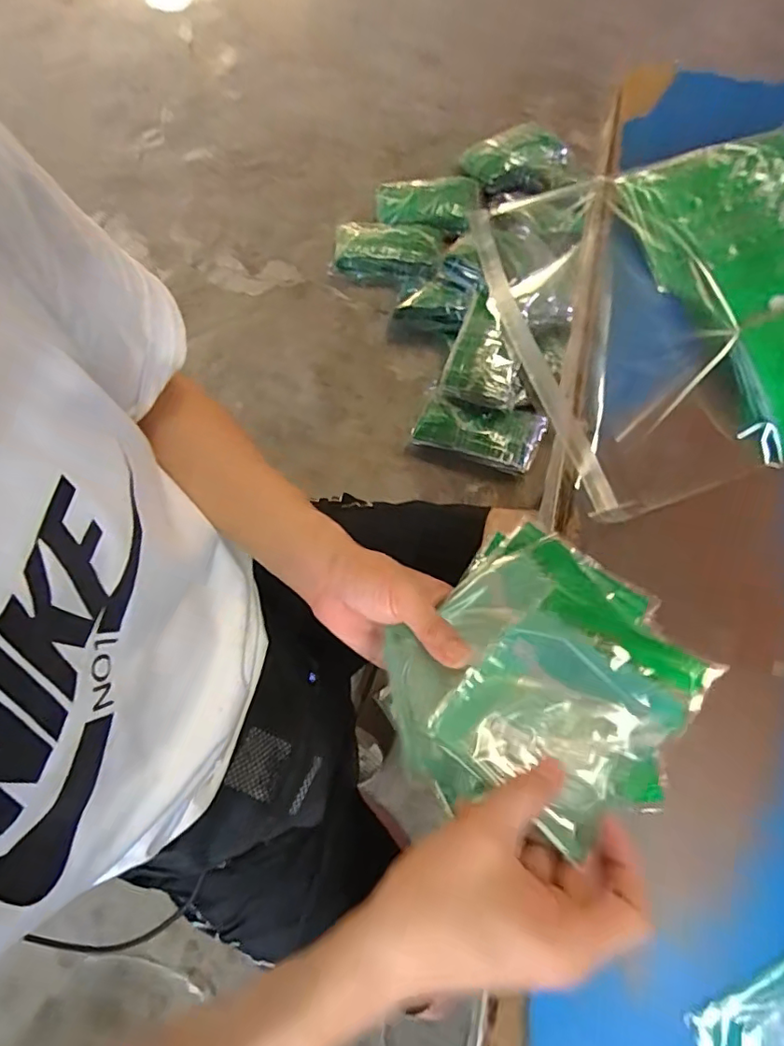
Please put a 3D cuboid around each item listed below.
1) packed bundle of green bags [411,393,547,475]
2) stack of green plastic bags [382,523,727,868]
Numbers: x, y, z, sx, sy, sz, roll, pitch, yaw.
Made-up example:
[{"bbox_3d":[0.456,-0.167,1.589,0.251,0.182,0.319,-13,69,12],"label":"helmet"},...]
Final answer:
[{"bbox_3d":[0.189,-0.199,1.212,0.277,0.091,0.138,14,72,5],"label":"packed bundle of green bags"},{"bbox_3d":[0.089,0.092,0.340,0.179,0.026,0.163,-39,53,-20],"label":"stack of green plastic bags"}]

